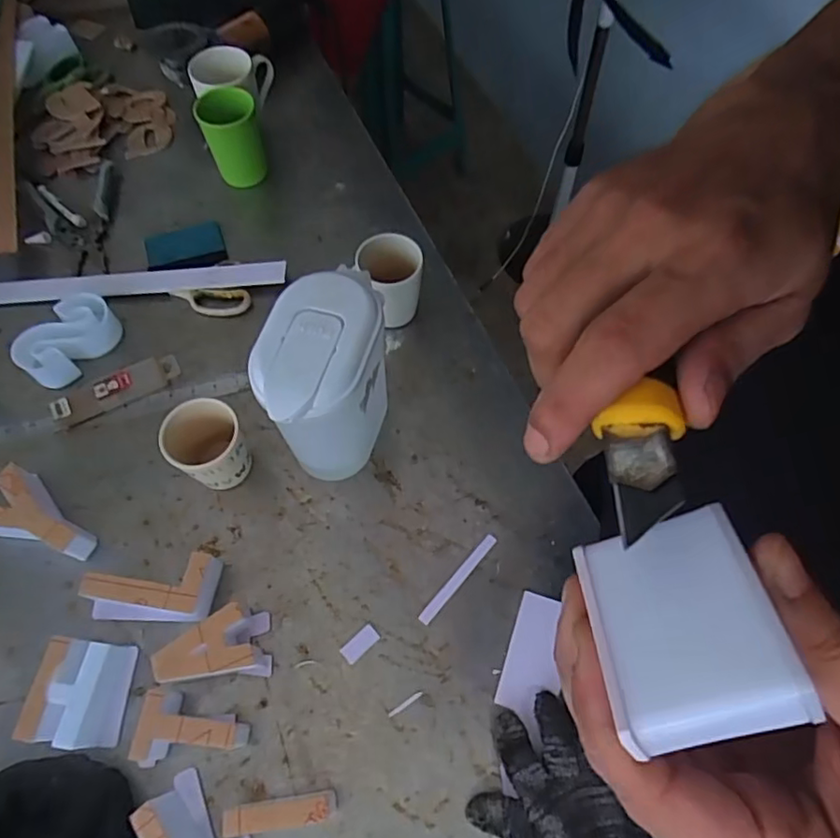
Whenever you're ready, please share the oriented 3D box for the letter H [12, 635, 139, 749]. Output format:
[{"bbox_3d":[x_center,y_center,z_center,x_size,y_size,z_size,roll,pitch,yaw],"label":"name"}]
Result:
[{"bbox_3d":[-0.297,0.238,0.516,0.066,0.046,0.082,3,64,2],"label":"letter H"}]

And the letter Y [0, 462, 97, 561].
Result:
[{"bbox_3d":[-0.376,0.104,0.581,0.116,0.049,0.068,28,67,13],"label":"letter Y"}]

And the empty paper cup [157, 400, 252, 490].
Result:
[{"bbox_3d":[-0.212,0.033,0.594,0.066,0.085,0.068,0,64,0],"label":"empty paper cup"}]

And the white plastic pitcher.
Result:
[{"bbox_3d":[-0.087,-0.031,0.571,0.095,0.188,0.159,14,65,7],"label":"white plastic pitcher"}]

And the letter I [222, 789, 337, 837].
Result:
[{"bbox_3d":[-0.112,0.318,0.476,0.081,0.047,0.018,-5,64,-2],"label":"letter I"}]

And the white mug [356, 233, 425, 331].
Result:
[{"bbox_3d":[-0.032,-0.157,0.681,0.067,0.091,0.068,0,64,0],"label":"white mug"}]

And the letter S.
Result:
[{"bbox_3d":[-0.404,-0.094,0.677,0.070,0.045,0.115,34,69,16],"label":"letter S"}]

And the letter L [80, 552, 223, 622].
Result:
[{"bbox_3d":[-0.248,0.159,0.555,0.121,0.046,0.057,1,64,1],"label":"letter L"}]

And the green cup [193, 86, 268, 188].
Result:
[{"bbox_3d":[-0.243,-0.365,0.772,0.070,0.104,0.066,0,64,0],"label":"green cup"}]

